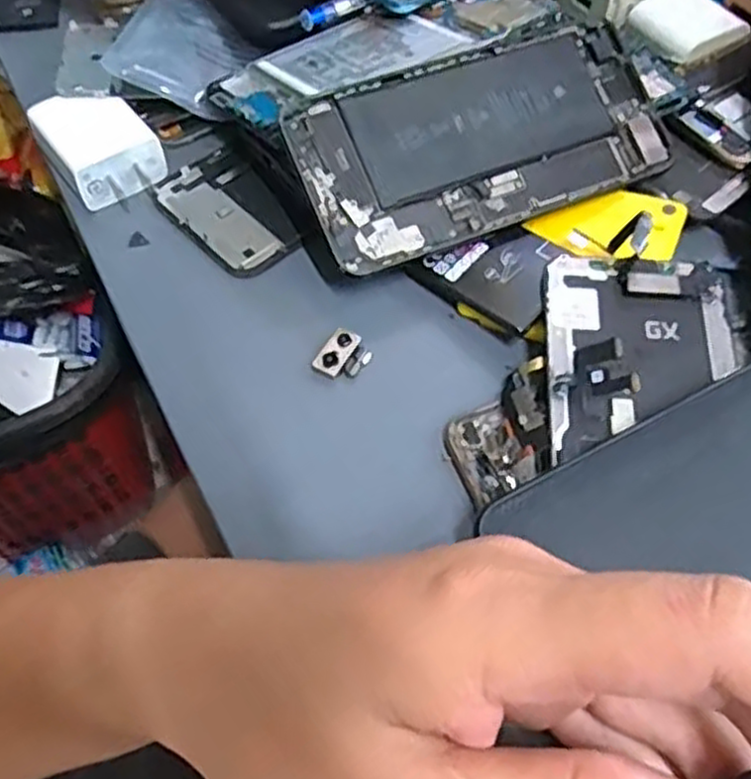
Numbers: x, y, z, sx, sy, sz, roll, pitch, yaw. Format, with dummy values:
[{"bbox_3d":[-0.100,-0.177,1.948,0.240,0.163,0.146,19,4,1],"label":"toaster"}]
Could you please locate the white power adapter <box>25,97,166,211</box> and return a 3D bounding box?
[{"bbox_3d":[-0.124,-0.108,0.340,0.041,0.026,0.048,-36,64,-20],"label":"white power adapter"}]

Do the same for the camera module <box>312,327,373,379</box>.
[{"bbox_3d":[-0.012,-0.013,0.293,0.017,0.006,0.021,36,64,21],"label":"camera module"}]

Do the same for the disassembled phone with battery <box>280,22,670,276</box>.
[{"bbox_3d":[0.044,-0.102,0.314,0.151,0.004,0.075,-21,84,-13],"label":"disassembled phone with battery"}]

